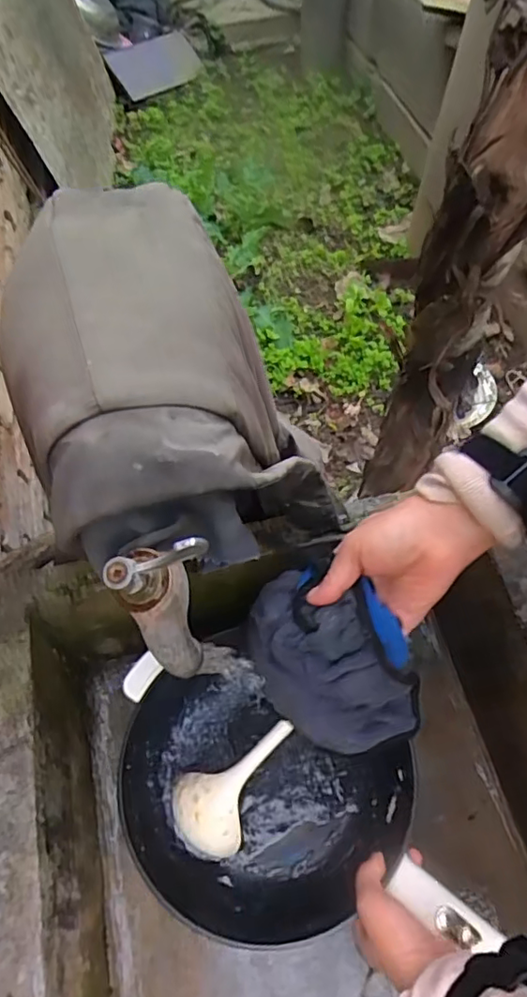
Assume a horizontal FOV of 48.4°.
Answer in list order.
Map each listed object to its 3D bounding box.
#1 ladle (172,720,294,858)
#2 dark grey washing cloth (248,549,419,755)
[{"bbox_3d":[-0.029,0.276,0.573,0.080,0.034,0.149,40,82,20],"label":"ladle"},{"bbox_3d":[0.052,0.130,0.464,0.096,0.118,0.142,-31,65,-15],"label":"dark grey washing cloth"}]

